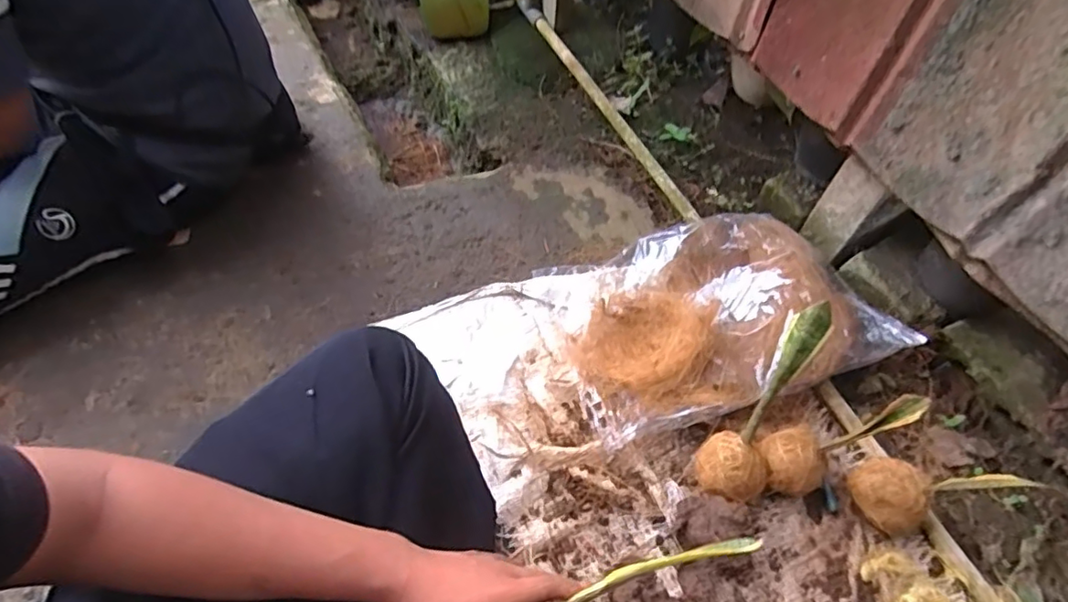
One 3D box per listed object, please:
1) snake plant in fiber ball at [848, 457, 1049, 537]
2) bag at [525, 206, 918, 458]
[{"bbox_3d":[0.463,0.219,0.691,0.135,0.119,0.085,-9,57,-7],"label":"snake plant in fiber ball"},{"bbox_3d":[0.264,0.008,0.829,0.441,0.090,0.292,-14,57,-10],"label":"bag"}]

